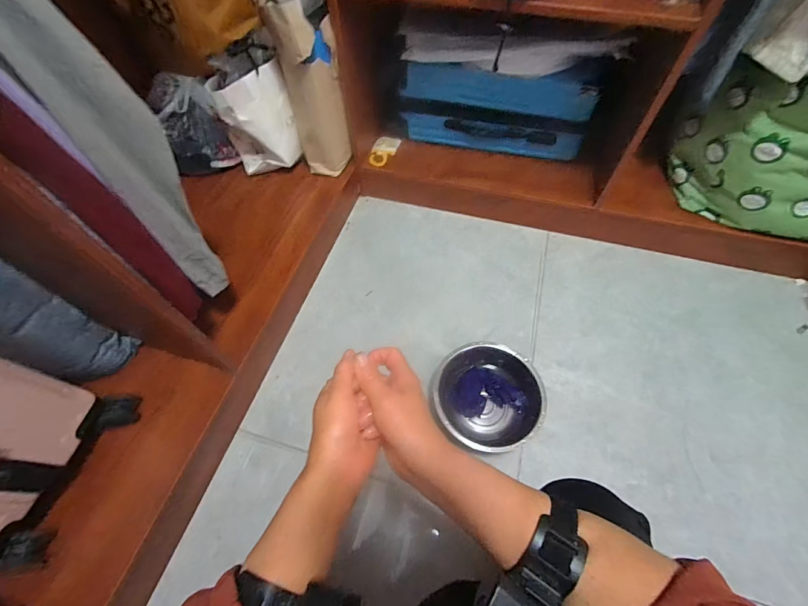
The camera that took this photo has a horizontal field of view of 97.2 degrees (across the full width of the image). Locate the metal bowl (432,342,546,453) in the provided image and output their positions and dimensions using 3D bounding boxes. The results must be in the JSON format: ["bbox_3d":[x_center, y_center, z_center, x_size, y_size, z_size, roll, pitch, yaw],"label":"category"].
[{"bbox_3d":[0.176,0.204,0.767,0.217,0.087,0.211,-1,58,1],"label":"metal bowl"}]

